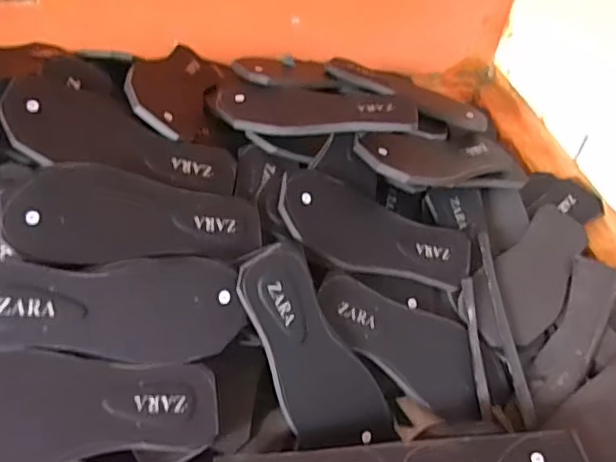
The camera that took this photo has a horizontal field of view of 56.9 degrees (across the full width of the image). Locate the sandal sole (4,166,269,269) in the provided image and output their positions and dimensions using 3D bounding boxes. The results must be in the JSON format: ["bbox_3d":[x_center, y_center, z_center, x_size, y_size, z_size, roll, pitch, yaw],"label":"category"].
[{"bbox_3d":[-0.164,-0.012,0.576,0.245,0.016,0.099,5,64,-26],"label":"sandal sole"}]

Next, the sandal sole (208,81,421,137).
[{"bbox_3d":[0.009,-0.156,0.720,0.250,0.020,0.093,4,46,-1],"label":"sandal sole"}]

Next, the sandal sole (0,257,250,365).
[{"bbox_3d":[-0.178,0.074,0.524,0.241,0.010,0.096,1,76,-25],"label":"sandal sole"}]

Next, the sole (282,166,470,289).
[{"bbox_3d":[0.084,0.001,0.679,0.248,0.019,0.107,20,65,-14],"label":"sole"}]

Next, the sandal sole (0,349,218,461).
[{"bbox_3d":[-0.201,0.152,0.485,0.245,0.012,0.097,2,71,-25],"label":"sandal sole"}]

